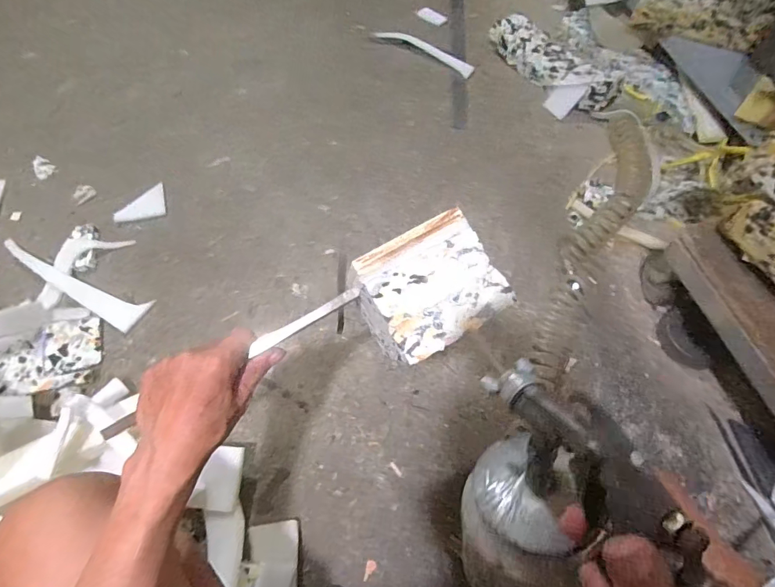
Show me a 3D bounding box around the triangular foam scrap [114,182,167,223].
[{"bbox_3d":[-0.521,-0.191,0.900,0.095,0.016,0.092,-17,61,-9],"label":"triangular foam scrap"}]

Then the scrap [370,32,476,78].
[{"bbox_3d":[0.100,-0.656,1.147,0.303,0.023,0.054,33,66,18],"label":"scrap"}]

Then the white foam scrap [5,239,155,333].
[{"bbox_3d":[-0.597,-0.025,0.798,0.334,0.016,0.063,23,63,14],"label":"white foam scrap"}]

